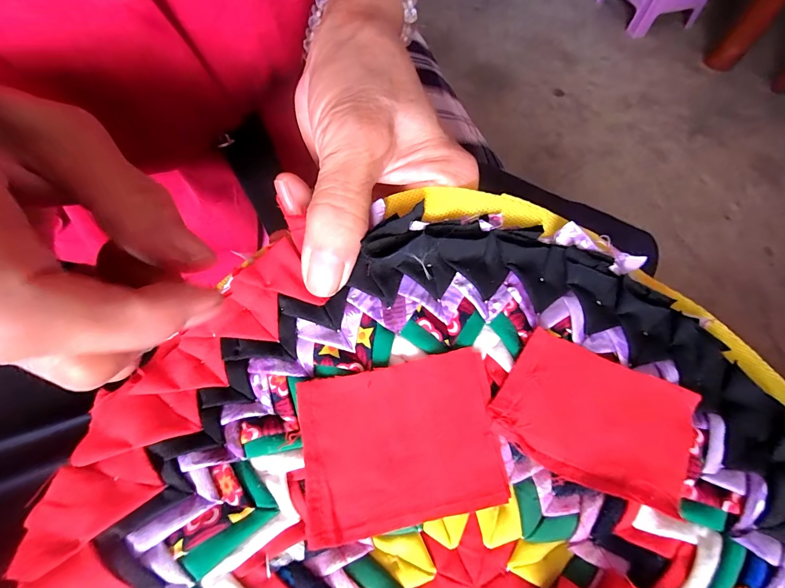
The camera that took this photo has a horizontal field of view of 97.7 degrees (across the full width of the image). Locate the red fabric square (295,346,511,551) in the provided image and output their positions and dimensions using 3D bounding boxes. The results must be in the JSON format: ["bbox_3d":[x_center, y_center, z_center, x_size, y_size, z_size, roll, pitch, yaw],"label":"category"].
[{"bbox_3d":[0.003,0.054,0.126,0.070,0.004,0.055,-9,75,-4],"label":"red fabric square"}]

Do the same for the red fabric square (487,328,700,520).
[{"bbox_3d":[0.076,0.044,0.128,0.067,0.004,0.047,25,67,11],"label":"red fabric square"}]

